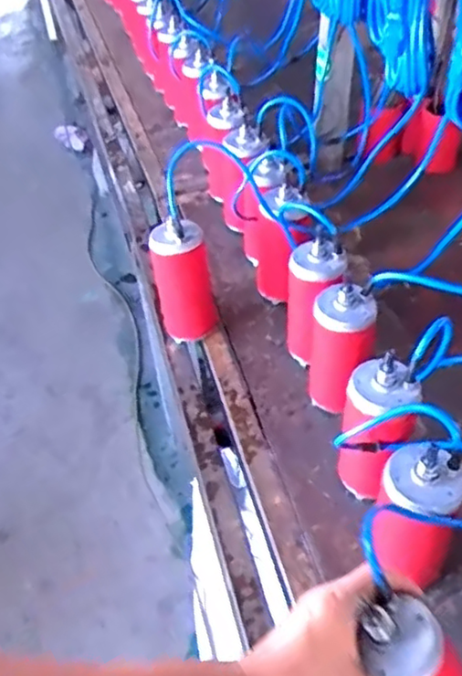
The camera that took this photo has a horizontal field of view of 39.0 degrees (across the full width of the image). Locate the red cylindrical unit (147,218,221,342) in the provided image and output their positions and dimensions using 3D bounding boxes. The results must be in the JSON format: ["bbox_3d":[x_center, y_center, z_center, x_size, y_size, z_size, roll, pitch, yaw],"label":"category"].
[{"bbox_3d":[-0.068,-0.080,0.948,0.081,0.183,0.064,-8,45,-3],"label":"red cylindrical unit"}]

